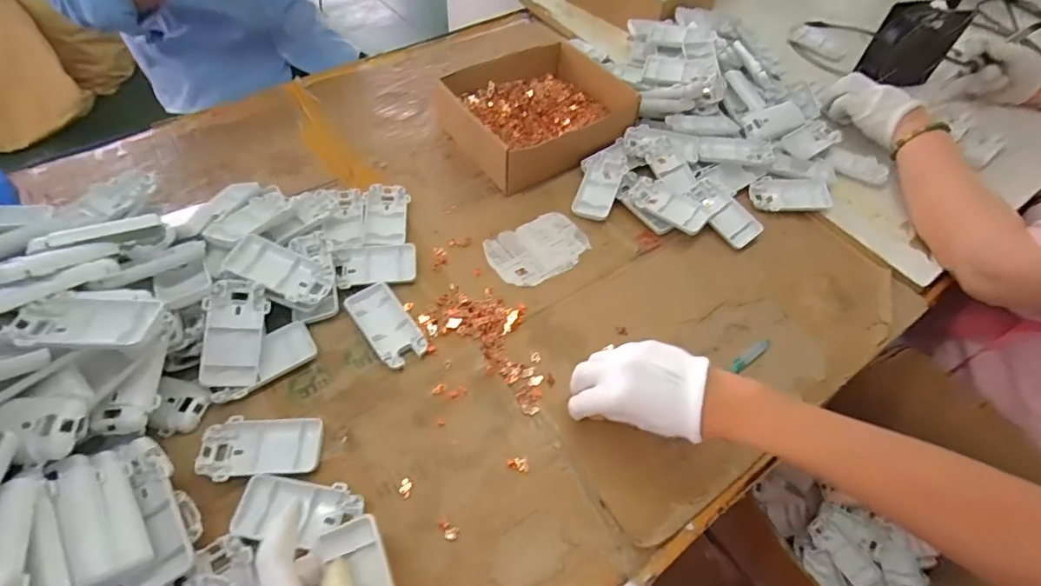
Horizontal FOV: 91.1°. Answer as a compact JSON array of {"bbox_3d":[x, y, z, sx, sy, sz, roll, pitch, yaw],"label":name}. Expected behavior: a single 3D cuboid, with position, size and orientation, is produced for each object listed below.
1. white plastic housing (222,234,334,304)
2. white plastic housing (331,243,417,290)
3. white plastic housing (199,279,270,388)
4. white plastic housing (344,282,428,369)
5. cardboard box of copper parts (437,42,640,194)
[{"bbox_3d":[-0.235,-0.022,0.503,0.094,0.014,0.050,24,54,-9],"label":"white plastic housing"},{"bbox_3d":[-0.156,-0.028,0.552,0.086,0.014,0.050,-7,55,-8],"label":"white plastic housing"},{"bbox_3d":[-0.266,0.037,0.475,0.049,0.018,0.096,6,79,-31],"label":"white plastic housing"},{"bbox_3d":[-0.133,0.033,0.510,0.046,0.018,0.093,-30,61,-23],"label":"white plastic housing"},{"bbox_3d":[0.015,-0.248,0.692,0.217,0.068,0.202,-26,59,-21],"label":"cardboard box of copper parts"}]

